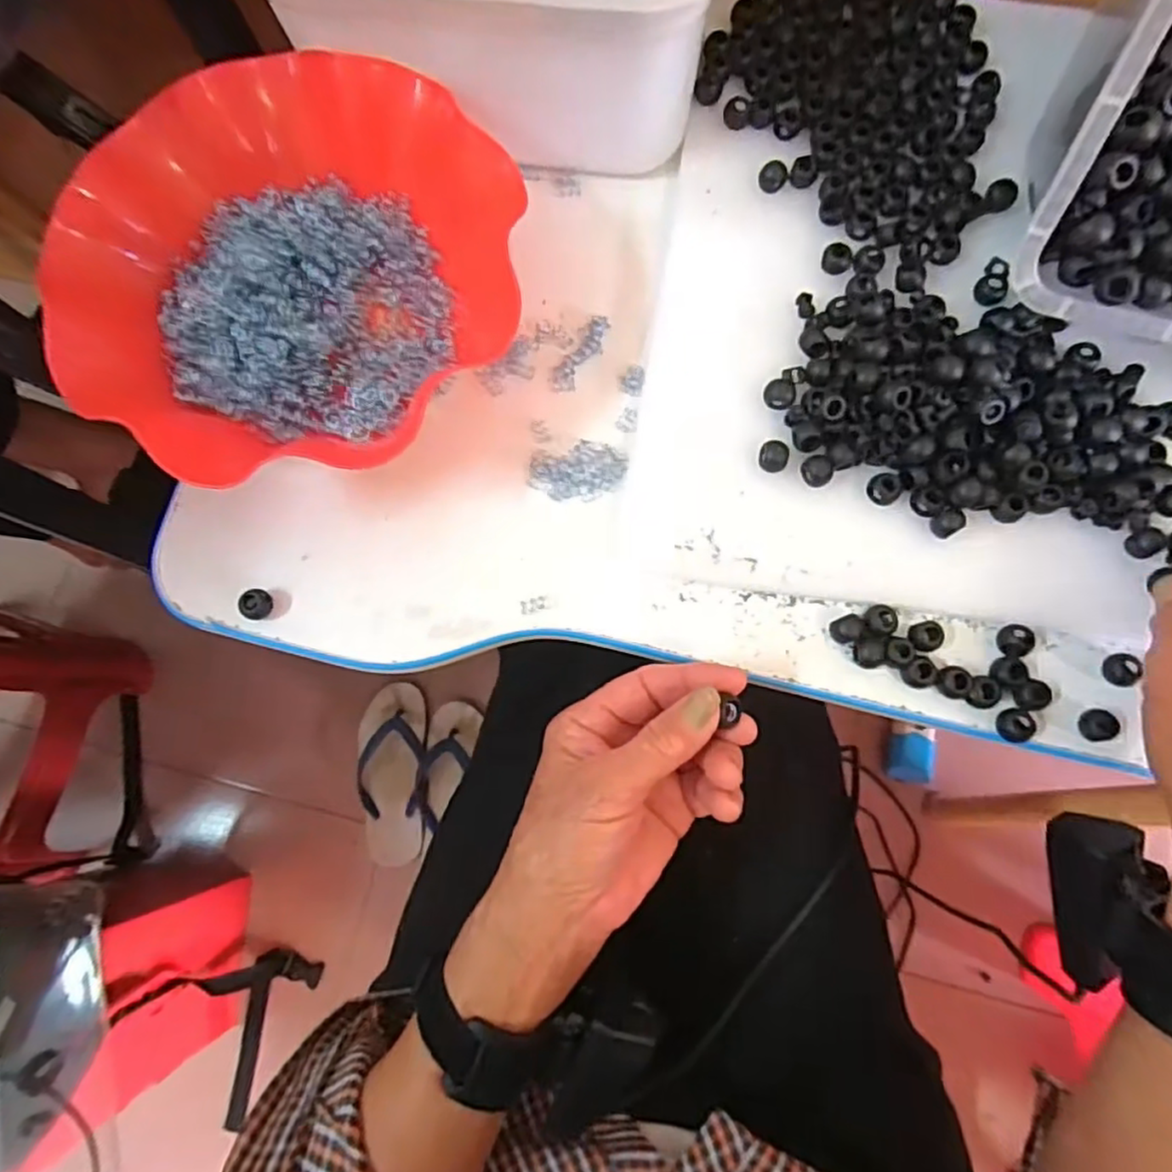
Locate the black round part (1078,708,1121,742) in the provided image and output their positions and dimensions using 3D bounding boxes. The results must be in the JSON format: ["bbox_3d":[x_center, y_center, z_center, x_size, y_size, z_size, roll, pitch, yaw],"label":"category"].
[{"bbox_3d":[0.236,0.064,0.314,0.015,0.006,0.015,0,81,3],"label":"black round part"}]

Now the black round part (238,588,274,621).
[{"bbox_3d":[-0.168,0.009,0.346,0.014,0.014,0.015,0,81,3],"label":"black round part"}]

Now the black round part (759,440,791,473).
[{"bbox_3d":[0.094,-0.065,0.339,0.014,0.009,0.015,0,81,3],"label":"black round part"}]

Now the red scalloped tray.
[{"bbox_3d":[-0.143,-0.155,0.346,0.220,0.057,0.212,1,81,3],"label":"red scalloped tray"}]

